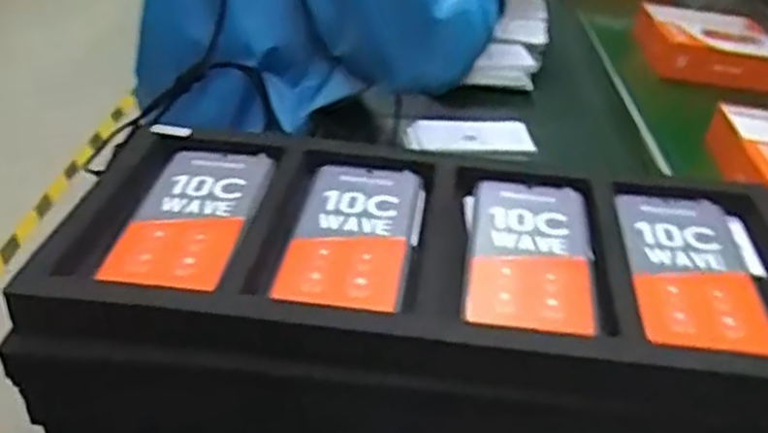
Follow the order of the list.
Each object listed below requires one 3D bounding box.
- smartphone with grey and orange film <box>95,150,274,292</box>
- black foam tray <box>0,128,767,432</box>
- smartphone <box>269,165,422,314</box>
[{"bbox_3d":[-0.131,-0.003,0.529,0.077,0.014,0.166,10,32,1],"label":"smartphone with grey and orange film"},{"bbox_3d":[0.032,0.053,0.506,0.483,0.093,0.258,9,32,0],"label":"black foam tray"},{"bbox_3d":[-0.020,0.009,0.517,0.076,0.011,0.161,6,30,5],"label":"smartphone"}]

